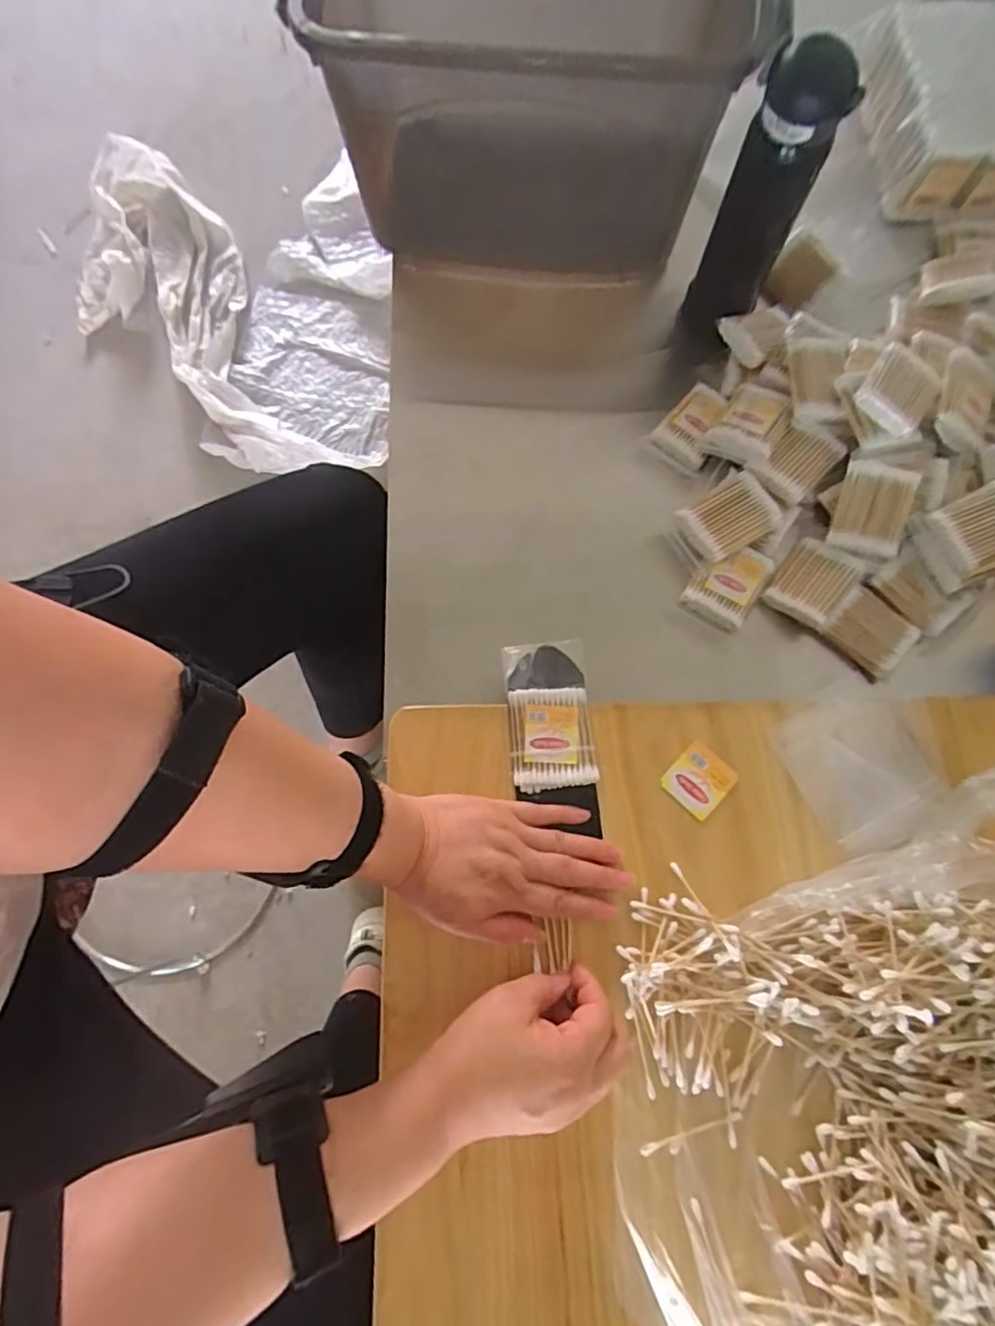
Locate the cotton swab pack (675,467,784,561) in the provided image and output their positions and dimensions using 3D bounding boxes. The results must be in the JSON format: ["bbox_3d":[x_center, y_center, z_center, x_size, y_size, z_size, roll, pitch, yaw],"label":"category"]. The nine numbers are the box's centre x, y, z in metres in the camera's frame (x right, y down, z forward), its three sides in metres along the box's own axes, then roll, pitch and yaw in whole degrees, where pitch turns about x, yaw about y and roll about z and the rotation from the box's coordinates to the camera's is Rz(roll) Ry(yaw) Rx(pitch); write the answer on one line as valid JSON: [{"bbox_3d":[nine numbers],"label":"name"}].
[{"bbox_3d":[0.206,-0.130,0.536,0.072,0.022,0.062,-33,76,-7],"label":"cotton swab pack"}]

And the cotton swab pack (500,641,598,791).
[{"bbox_3d":[0.040,0.038,0.465,0.063,0.014,0.116,-6,74,1],"label":"cotton swab pack"}]

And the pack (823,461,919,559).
[{"bbox_3d":[0.326,-0.133,0.521,0.059,0.010,0.073,12,100,4],"label":"pack"}]

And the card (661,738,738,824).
[{"bbox_3d":[0.152,0.088,0.452,0.042,0.004,0.044,43,80,12],"label":"card"}]

